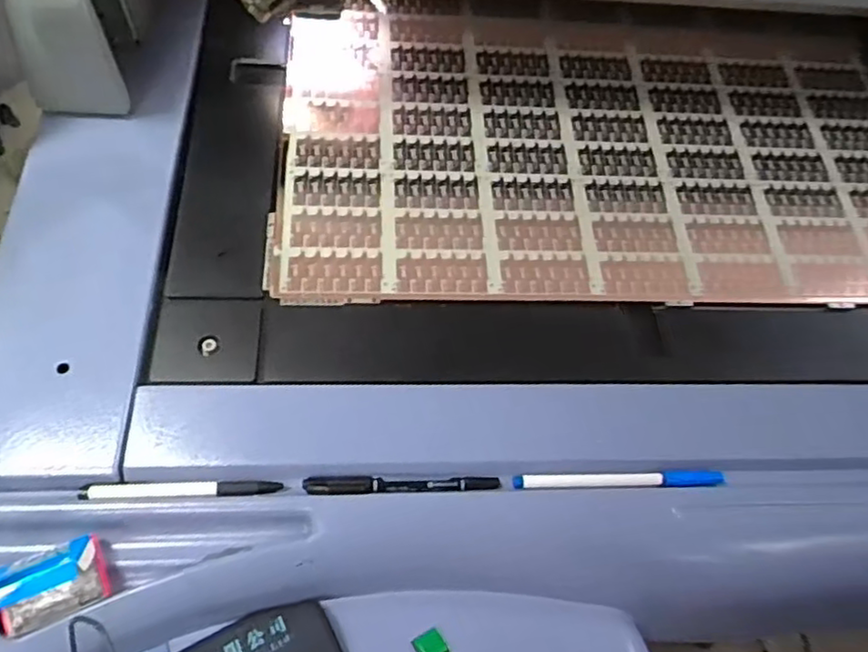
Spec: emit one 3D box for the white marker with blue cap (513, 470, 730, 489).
[{"bbox_3d":[0.138,0.115,0.491,0.158,0.012,0.013,2,39,-6],"label":"white marker with blue cap"}]

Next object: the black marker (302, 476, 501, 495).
[{"bbox_3d":[-0.022,0.115,0.470,0.140,0.011,0.013,1,39,-6],"label":"black marker"}]

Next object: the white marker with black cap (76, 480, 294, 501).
[{"bbox_3d":[-0.172,0.112,0.452,0.133,0.009,0.011,0,39,-7],"label":"white marker with black cap"}]

